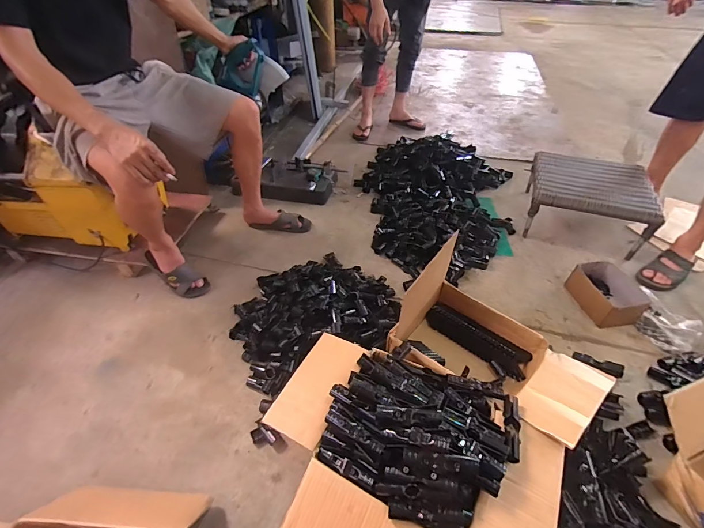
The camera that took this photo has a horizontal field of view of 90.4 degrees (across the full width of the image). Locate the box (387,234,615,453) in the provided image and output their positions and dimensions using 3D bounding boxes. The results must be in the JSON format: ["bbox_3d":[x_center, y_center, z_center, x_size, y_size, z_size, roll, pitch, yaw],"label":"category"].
[{"bbox_3d":[0.361,0.204,0.862,0.462,0.298,0.286,31,53,29],"label":"box"}]

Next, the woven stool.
[{"bbox_3d":[0.933,-0.259,1.415,0.415,0.205,0.382,17,47,17],"label":"woven stool"}]

